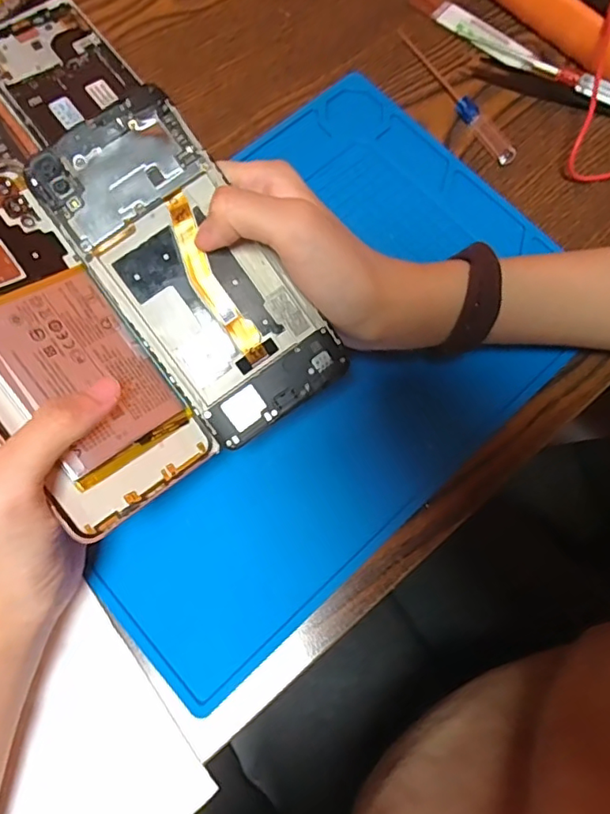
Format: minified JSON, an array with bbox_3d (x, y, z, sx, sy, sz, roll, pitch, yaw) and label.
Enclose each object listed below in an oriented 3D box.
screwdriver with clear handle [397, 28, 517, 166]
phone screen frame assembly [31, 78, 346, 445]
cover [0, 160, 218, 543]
[{"bbox_3d":[0.098,-0.206,0.356,0.012,0.010,0.124,-29,78,-10],"label":"screwdriver with clear handle"},{"bbox_3d":[-0.050,-0.059,0.239,0.068,0.006,0.148,-35,95,-4],"label":"phone screen frame assembly"},{"bbox_3d":[-0.105,-0.026,0.221,0.069,0.007,0.152,-38,95,-36],"label":"cover"}]

